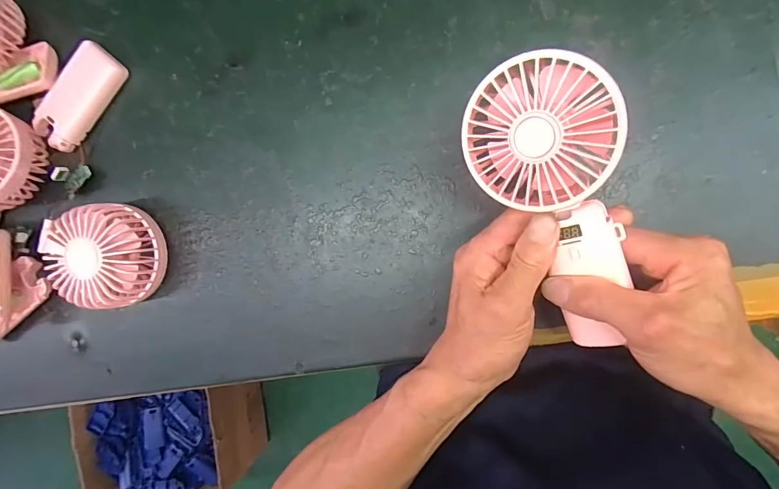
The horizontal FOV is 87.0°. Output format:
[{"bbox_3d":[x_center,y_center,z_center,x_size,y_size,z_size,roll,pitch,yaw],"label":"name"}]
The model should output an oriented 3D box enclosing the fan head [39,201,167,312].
[{"bbox_3d":[-0.238,0.011,0.343,0.090,0.048,0.085,-11,91,9],"label":"fan head"}]

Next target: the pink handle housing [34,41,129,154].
[{"bbox_3d":[-0.265,-0.124,0.351,0.038,0.019,0.092,43,98,5],"label":"pink handle housing"}]

